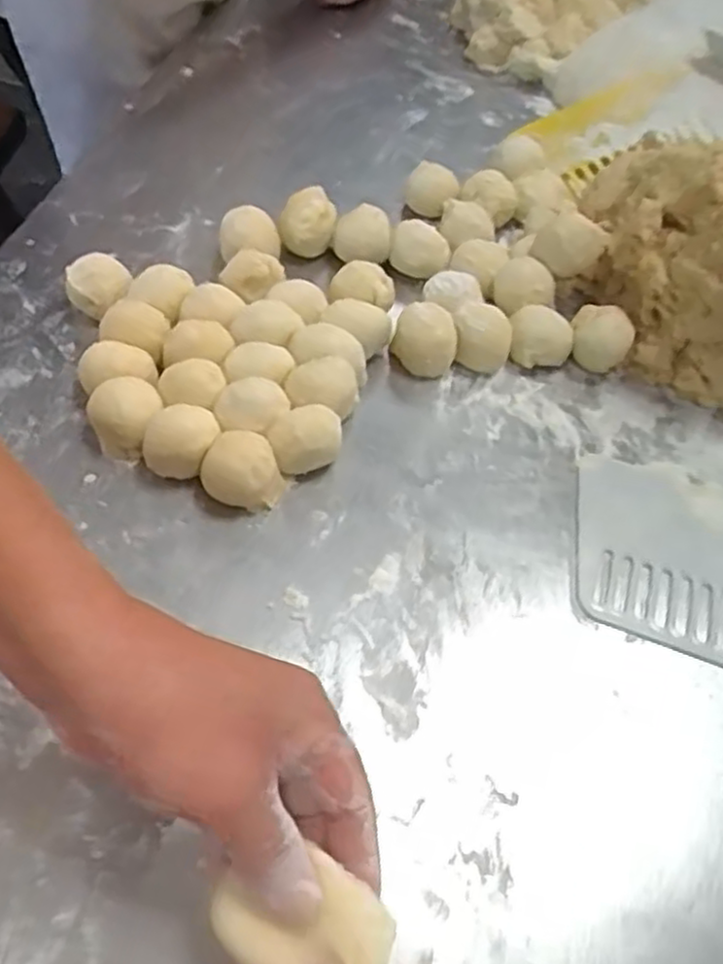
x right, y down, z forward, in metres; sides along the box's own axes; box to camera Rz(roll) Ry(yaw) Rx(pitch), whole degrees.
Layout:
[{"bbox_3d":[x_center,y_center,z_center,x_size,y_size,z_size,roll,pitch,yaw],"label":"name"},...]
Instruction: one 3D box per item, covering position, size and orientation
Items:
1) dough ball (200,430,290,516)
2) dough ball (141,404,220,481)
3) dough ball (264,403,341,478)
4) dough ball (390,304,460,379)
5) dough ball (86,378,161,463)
[{"bbox_3d":[-0.066,-0.006,0.422,0.041,0.036,0.034,27,58,13],"label":"dough ball"},{"bbox_3d":[-0.103,-0.022,0.432,0.037,0.034,0.034,2,56,-3],"label":"dough ball"},{"bbox_3d":[-0.034,-0.025,0.440,0.042,0.040,0.030,-14,58,-13],"label":"dough ball"},{"bbox_3d":[0.042,-0.096,0.497,0.041,0.036,0.040,2,56,-3],"label":"dough ball"},{"bbox_3d":[-0.138,-0.038,0.441,0.043,0.036,0.040,2,56,-3],"label":"dough ball"}]

